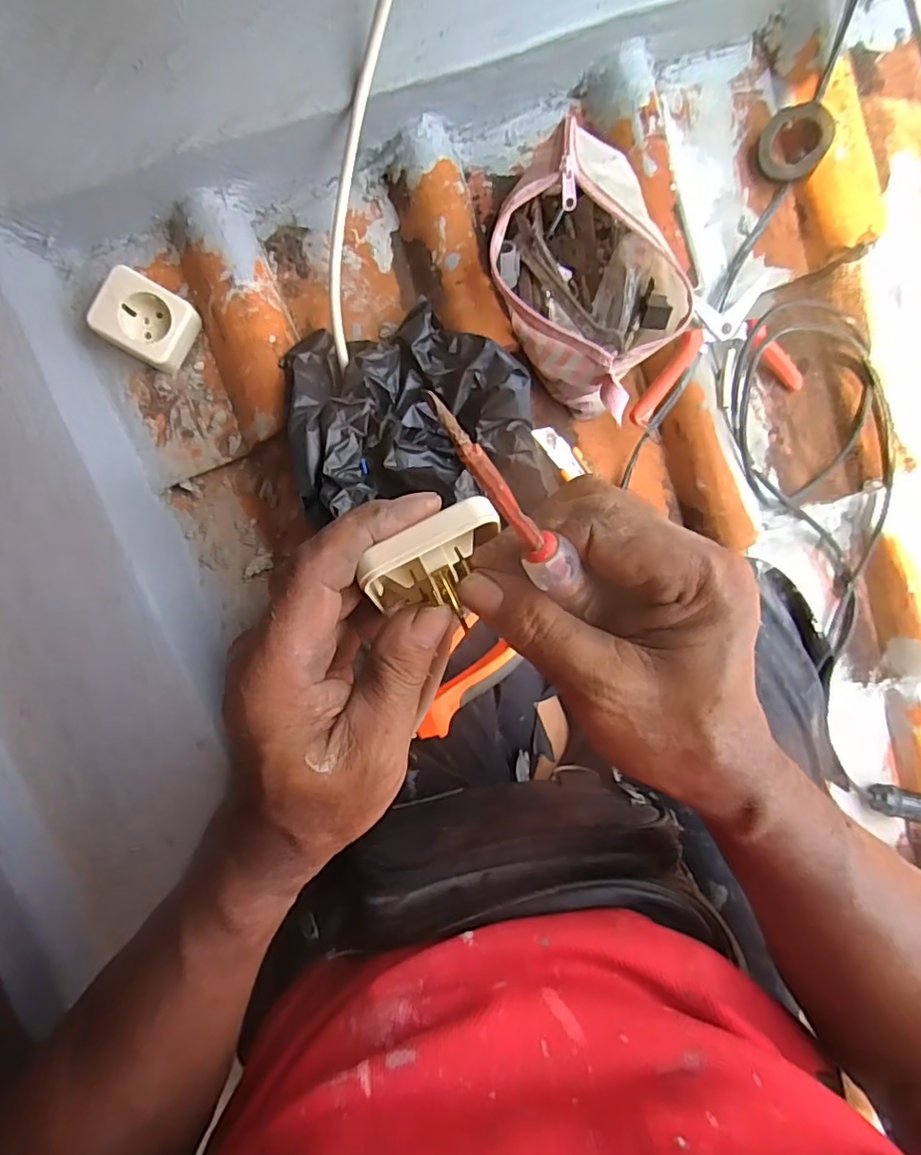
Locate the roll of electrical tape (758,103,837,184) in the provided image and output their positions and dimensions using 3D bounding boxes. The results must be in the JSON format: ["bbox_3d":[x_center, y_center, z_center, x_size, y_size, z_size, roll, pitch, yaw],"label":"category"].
[{"bbox_3d":[0.298,-0.387,0.514,0.058,0.018,0.056,8,112,20],"label":"roll of electrical tape"}]

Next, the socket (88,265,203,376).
[{"bbox_3d":[-0.254,-0.206,0.471,0.064,0.042,0.058,24,85,-2],"label":"socket"}]

